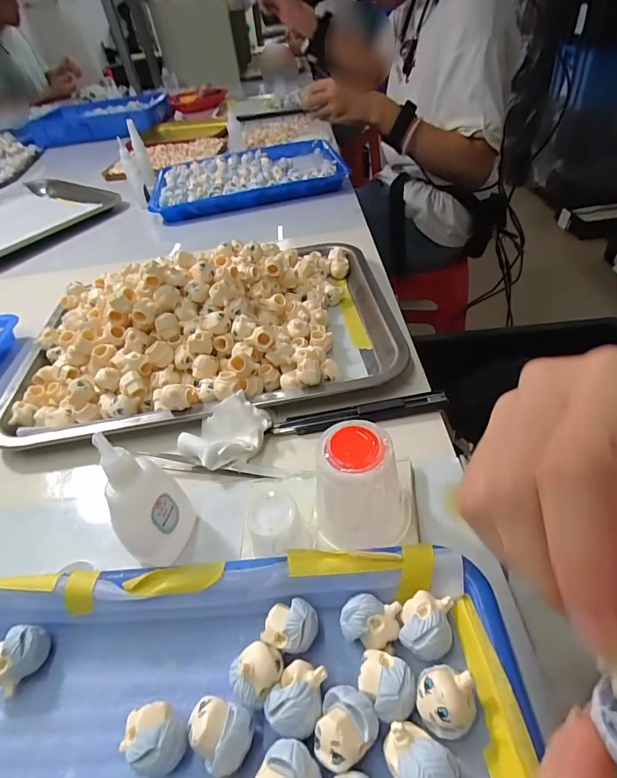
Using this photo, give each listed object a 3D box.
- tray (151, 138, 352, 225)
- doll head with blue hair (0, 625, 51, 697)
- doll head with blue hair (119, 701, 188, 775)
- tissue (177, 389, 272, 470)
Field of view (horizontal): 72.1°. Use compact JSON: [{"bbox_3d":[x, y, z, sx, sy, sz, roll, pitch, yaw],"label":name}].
[{"bbox_3d":[-0.111,-0.381,0.756,0.331,0.040,0.248,-14,43,-5],"label":"tray"},{"bbox_3d":[-0.147,0.136,0.215,0.019,0.021,0.027,25,52,31],"label":"doll head with blue hair"},{"bbox_3d":[-0.066,0.151,0.183,0.028,0.023,0.021,28,54,33],"label":"doll head with blue hair"},{"bbox_3d":[-0.061,0.031,0.312,0.051,0.029,0.056,20,50,28],"label":"tissue"}]

